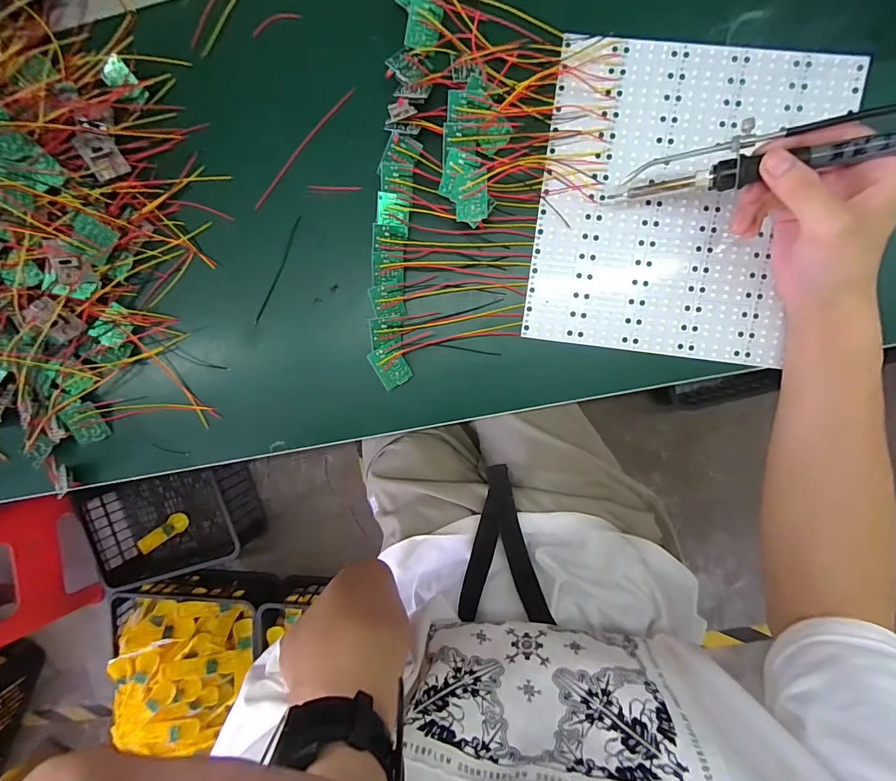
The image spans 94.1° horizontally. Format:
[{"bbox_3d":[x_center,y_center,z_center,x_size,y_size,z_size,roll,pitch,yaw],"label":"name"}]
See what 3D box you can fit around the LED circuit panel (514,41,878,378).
[{"bbox_3d":[0.181,-0.148,0.334,0.209,0.006,0.233,8,98,3],"label":"LED circuit panel"}]

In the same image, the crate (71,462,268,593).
[{"bbox_3d":[-0.736,0.364,1.139,0.423,0.136,0.286,-11,94,5],"label":"crate"}]

